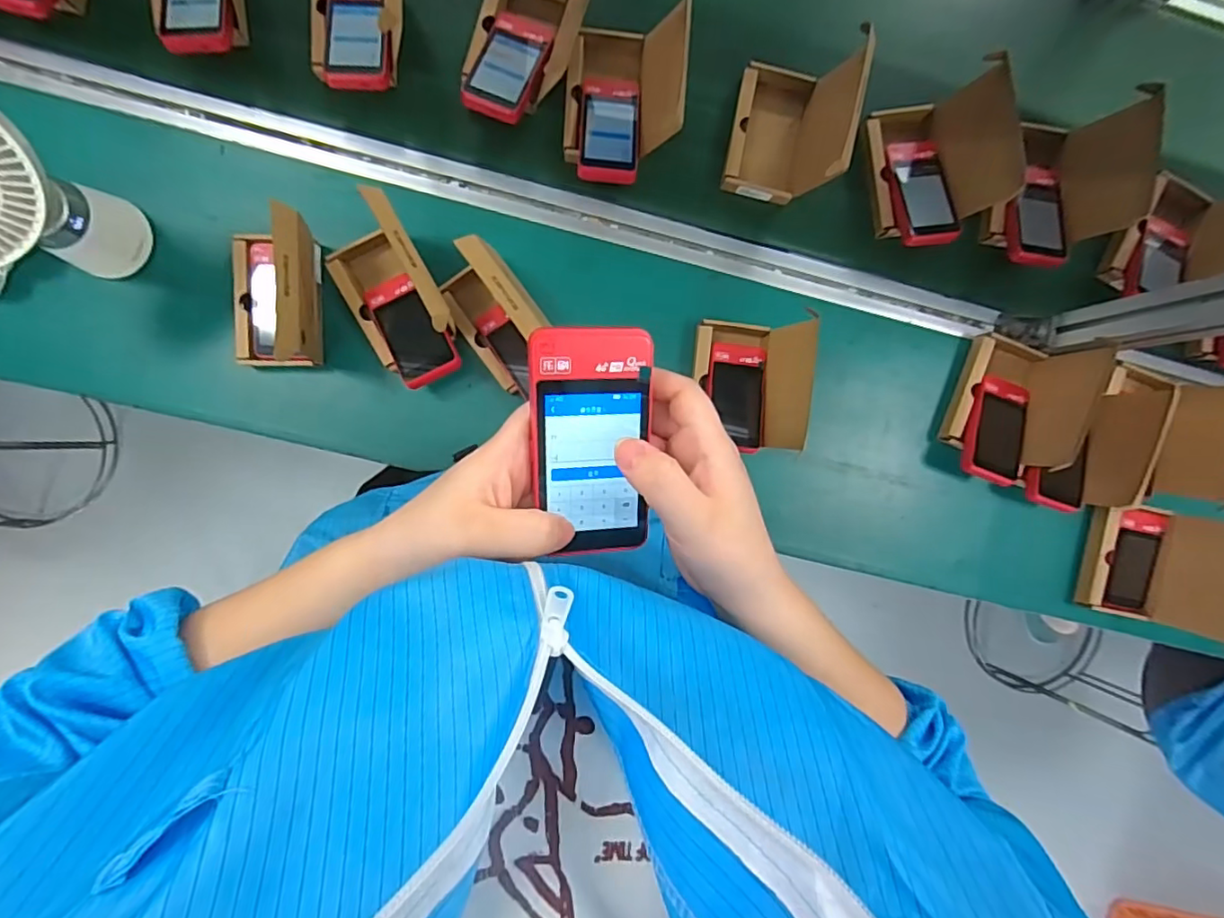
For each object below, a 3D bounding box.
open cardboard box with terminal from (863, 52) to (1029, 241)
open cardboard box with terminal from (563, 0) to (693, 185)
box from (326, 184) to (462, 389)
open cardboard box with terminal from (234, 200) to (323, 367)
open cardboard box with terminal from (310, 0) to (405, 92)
[{"bbox_3d":[0.376,-0.353,0.669,0.121,0.118,0.181,-6,93,-11],"label":"open cardboard box with terminal"},{"bbox_3d":[0.011,-0.396,0.619,0.118,0.114,0.183,4,91,-11],"label":"open cardboard box with terminal"},{"bbox_3d":[-0.222,-0.159,0.585,0.091,0.122,0.164,-29,94,-7],"label":"box"},{"bbox_3d":[-0.342,-0.163,0.571,0.099,0.132,0.137,2,90,-8],"label":"open cardboard box with terminal"},{"bbox_3d":[-0.262,-0.481,0.587,0.114,0.114,0.171,-3,93,-11],"label":"open cardboard box with terminal"}]

